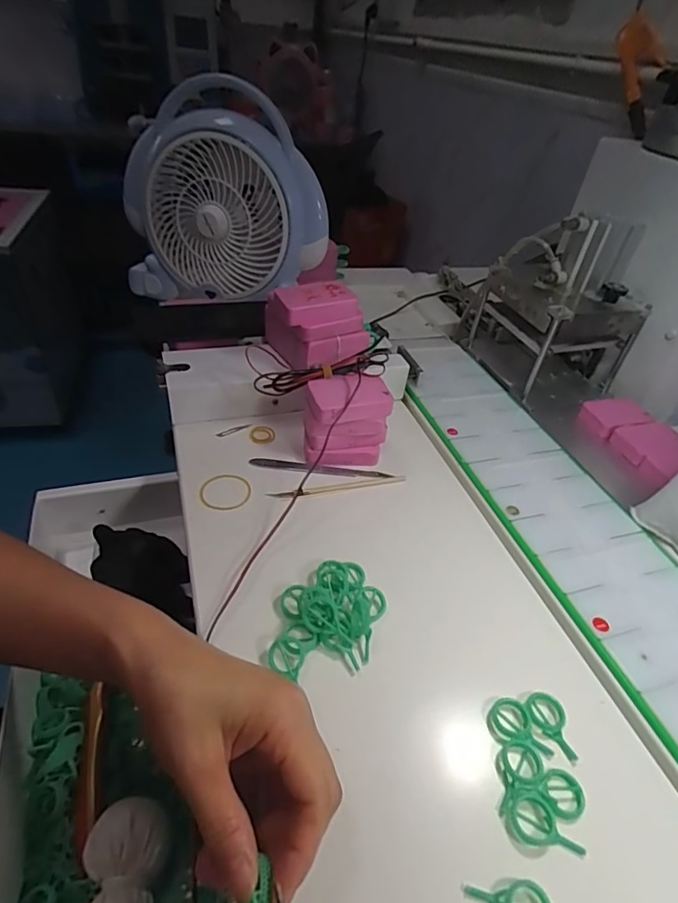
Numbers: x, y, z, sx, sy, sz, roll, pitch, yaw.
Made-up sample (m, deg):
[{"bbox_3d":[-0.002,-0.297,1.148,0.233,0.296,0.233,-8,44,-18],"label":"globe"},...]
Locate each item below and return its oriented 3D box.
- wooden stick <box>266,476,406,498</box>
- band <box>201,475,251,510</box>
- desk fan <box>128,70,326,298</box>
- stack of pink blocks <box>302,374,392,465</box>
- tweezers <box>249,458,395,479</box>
[{"bbox_3d":[0.000,0.032,0.455,0.128,0.007,0.009,-7,42,-16],"label":"wooden stick"},{"bbox_3d":[-0.100,0.035,0.438,0.044,0.006,0.042,-3,46,-13],"label":"band"},{"bbox_3d":[-0.147,-0.317,0.627,0.256,0.234,0.114,2,40,-7],"label":"desk fan"},{"bbox_3d":[0.004,-0.027,0.469,0.078,0.078,0.047,-6,41,-15],"label":"stack of pink blocks"},{"bbox_3d":[-0.017,0.017,0.470,0.132,0.009,0.013,6,40,-3],"label":"tweezers"}]

